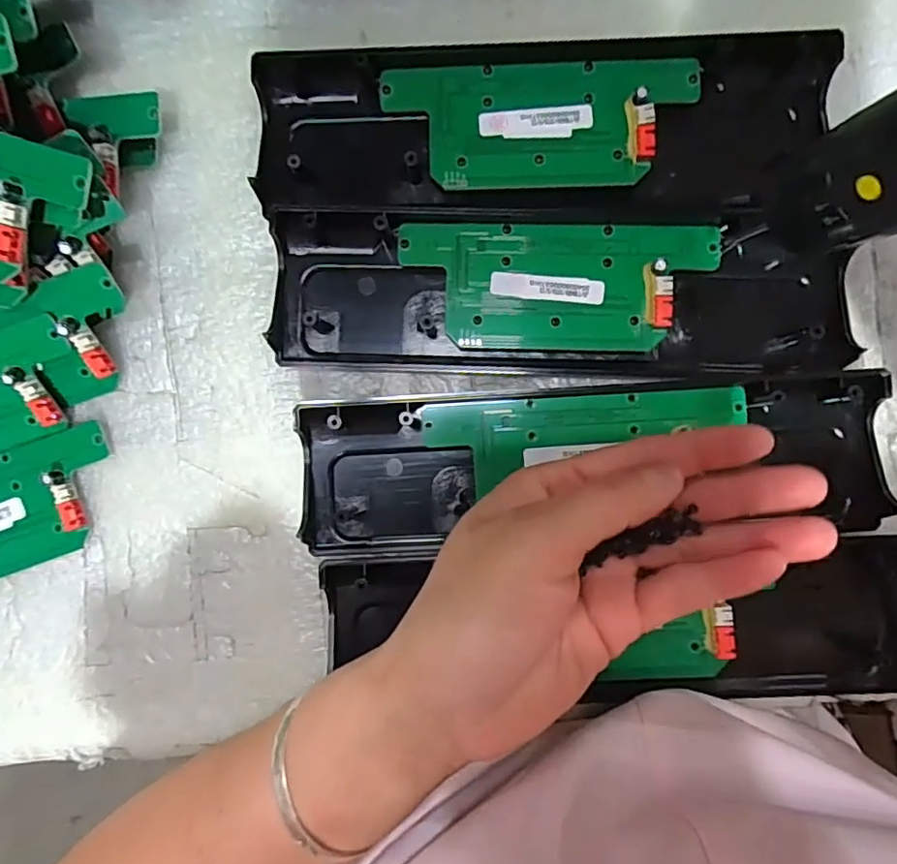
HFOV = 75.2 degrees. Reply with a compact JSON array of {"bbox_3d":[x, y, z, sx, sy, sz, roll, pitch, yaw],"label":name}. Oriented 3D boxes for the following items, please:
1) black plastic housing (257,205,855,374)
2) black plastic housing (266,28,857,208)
[{"bbox_3d":[0.047,-0.064,0.257,0.244,0.017,0.065,1,90,2],"label":"black plastic housing"},{"bbox_3d":[0.037,-0.136,0.253,0.238,0.026,0.071,0,89,2],"label":"black plastic housing"}]

